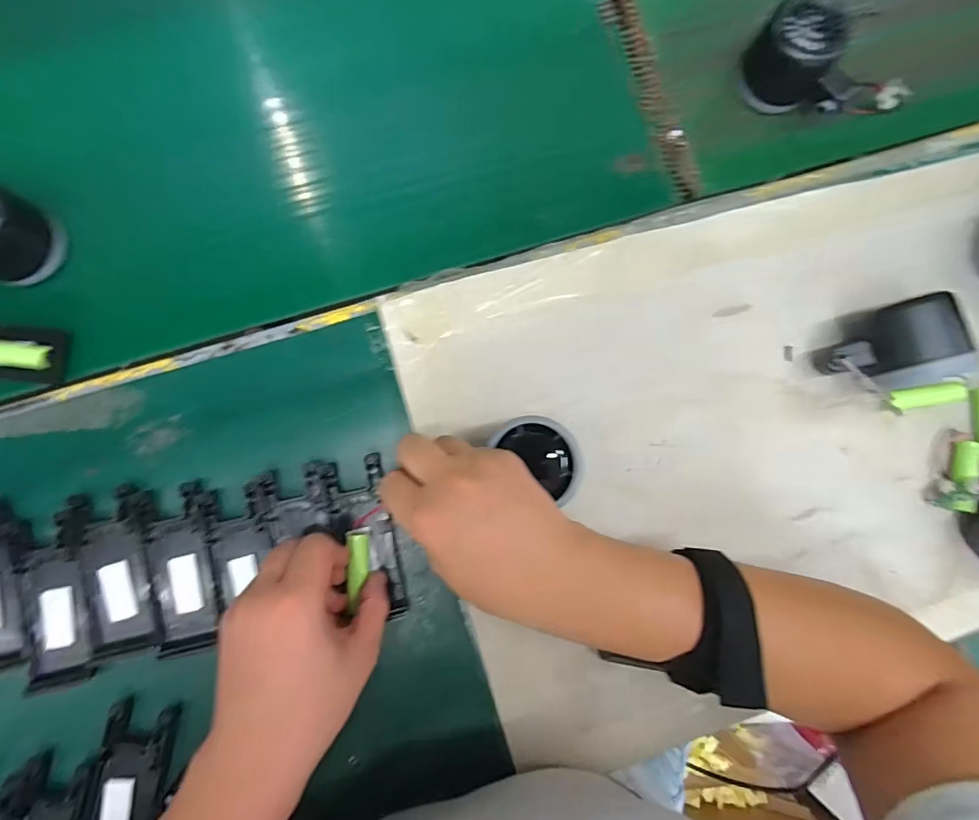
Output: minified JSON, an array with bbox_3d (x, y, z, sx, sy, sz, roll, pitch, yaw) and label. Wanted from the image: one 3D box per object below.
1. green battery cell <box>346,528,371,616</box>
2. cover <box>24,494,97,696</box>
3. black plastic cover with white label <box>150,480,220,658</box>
[{"bbox_3d":[-0.084,0.101,0.318,0.013,0.010,0.049,3,80,-2],"label":"green battery cell"},{"bbox_3d":[-0.268,0.112,0.310,0.039,0.011,0.113,-5,83,-3],"label":"cover"},{"bbox_3d":[-0.192,0.100,0.317,0.041,0.010,0.103,-8,83,-3],"label":"black plastic cover with white label"}]

